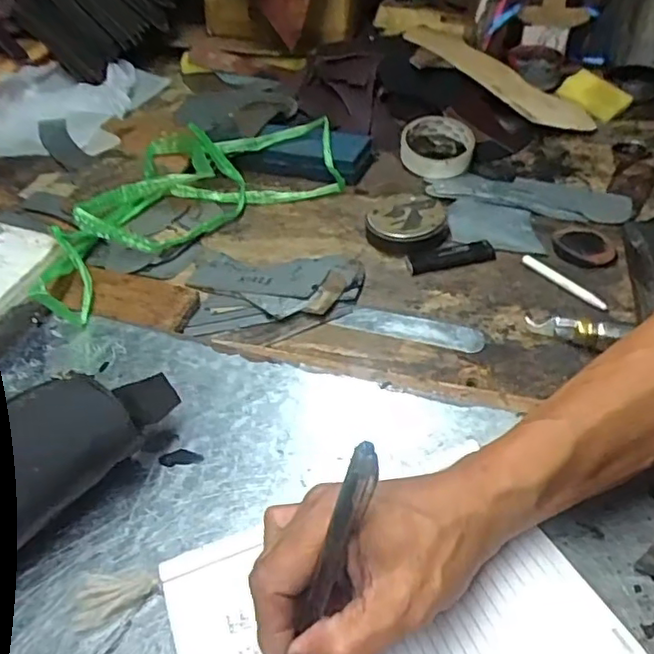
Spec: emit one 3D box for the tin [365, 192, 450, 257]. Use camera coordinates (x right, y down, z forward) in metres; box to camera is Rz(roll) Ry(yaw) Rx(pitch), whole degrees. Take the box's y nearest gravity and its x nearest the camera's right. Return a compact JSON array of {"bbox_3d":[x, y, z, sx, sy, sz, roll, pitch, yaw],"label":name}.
[{"bbox_3d":[0.078,-0.101,0.599,0.077,0.031,0.073,-3,42,2],"label":"tin"}]

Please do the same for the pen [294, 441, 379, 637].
[{"bbox_3d":[0.000,0.111,0.271,0.010,0.134,0.015,24,17,28],"label":"pen"}]

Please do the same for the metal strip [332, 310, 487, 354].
[{"bbox_3d":[0.067,0.001,0.506,0.120,0.004,0.027,11,44,17],"label":"metal strip"}]

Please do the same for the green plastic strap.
[{"bbox_3d":[-0.157,-0.151,0.645,0.375,0.046,0.243,-33,49,-28],"label":"green plastic strap"}]

